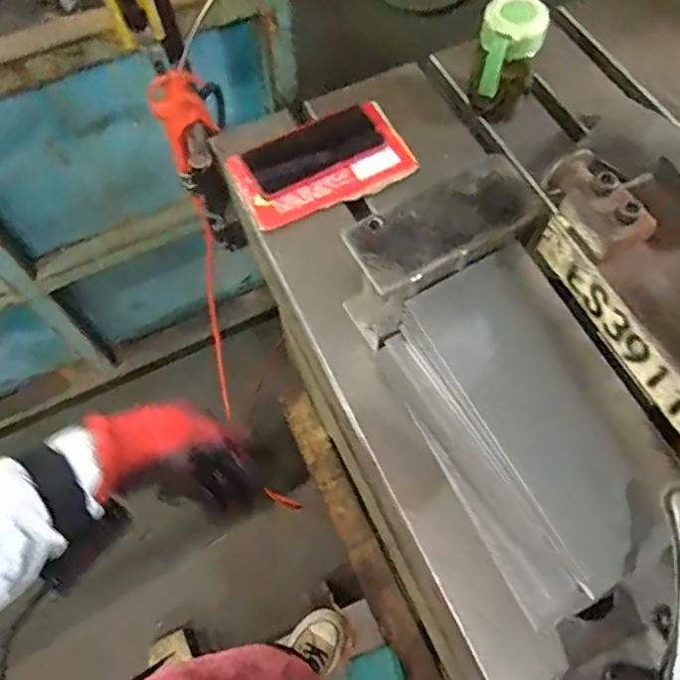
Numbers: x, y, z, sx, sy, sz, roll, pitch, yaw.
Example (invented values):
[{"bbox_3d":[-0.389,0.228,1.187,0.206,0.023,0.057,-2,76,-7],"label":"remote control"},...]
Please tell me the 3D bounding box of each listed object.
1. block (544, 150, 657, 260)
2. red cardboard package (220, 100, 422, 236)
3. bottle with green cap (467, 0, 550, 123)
[{"bbox_3d":[0.205,-0.110,0.475,0.044,0.042,0.090,-25,66,-11],"label":"block"},{"bbox_3d":[-0.022,-0.205,0.693,0.195,0.016,0.119,-25,66,-7],"label":"red cardboard package"},{"bbox_3d":[0.184,-0.305,0.673,0.067,0.129,0.072,18,65,10],"label":"bottle with green cap"}]

